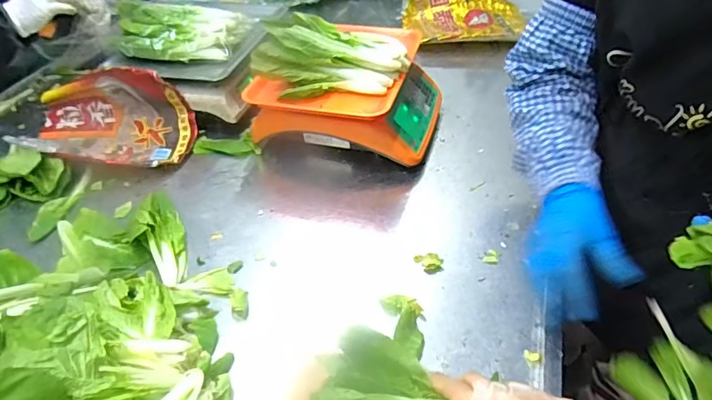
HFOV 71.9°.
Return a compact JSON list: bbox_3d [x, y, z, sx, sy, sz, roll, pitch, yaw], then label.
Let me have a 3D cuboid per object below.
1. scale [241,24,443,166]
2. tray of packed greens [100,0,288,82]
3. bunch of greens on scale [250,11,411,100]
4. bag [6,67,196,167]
[{"bbox_3d":[-0.007,-0.186,0.864,0.288,0.131,0.288,9,43,12],"label":"scale"},{"bbox_3d":[-0.302,-0.335,0.934,0.241,0.074,0.294,9,43,13],"label":"tray of packed greens"},{"bbox_3d":[-0.041,-0.231,0.765,0.238,0.083,0.122,-4,42,-2],"label":"bunch of greens on scale"},{"bbox_3d":[-0.445,-0.134,0.833,0.309,0.117,0.156,9,43,12],"label":"bag"}]

